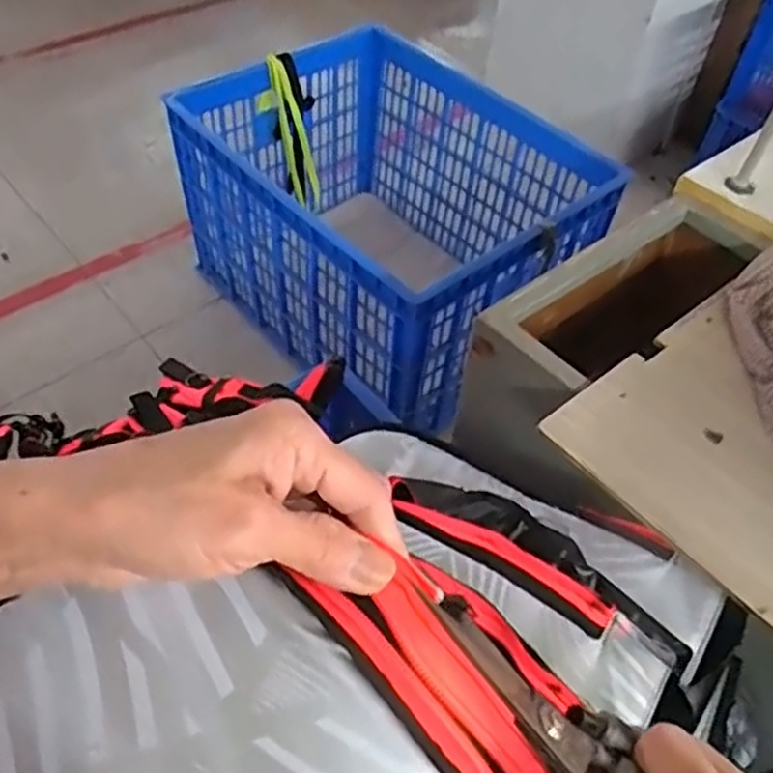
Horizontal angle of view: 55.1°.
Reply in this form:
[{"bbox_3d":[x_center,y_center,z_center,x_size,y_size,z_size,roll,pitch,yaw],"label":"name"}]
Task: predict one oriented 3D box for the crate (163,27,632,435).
[{"bbox_3d":[0.008,-0.382,1.787,0.674,0.486,0.815,-31,59,-27],"label":"crate"}]

